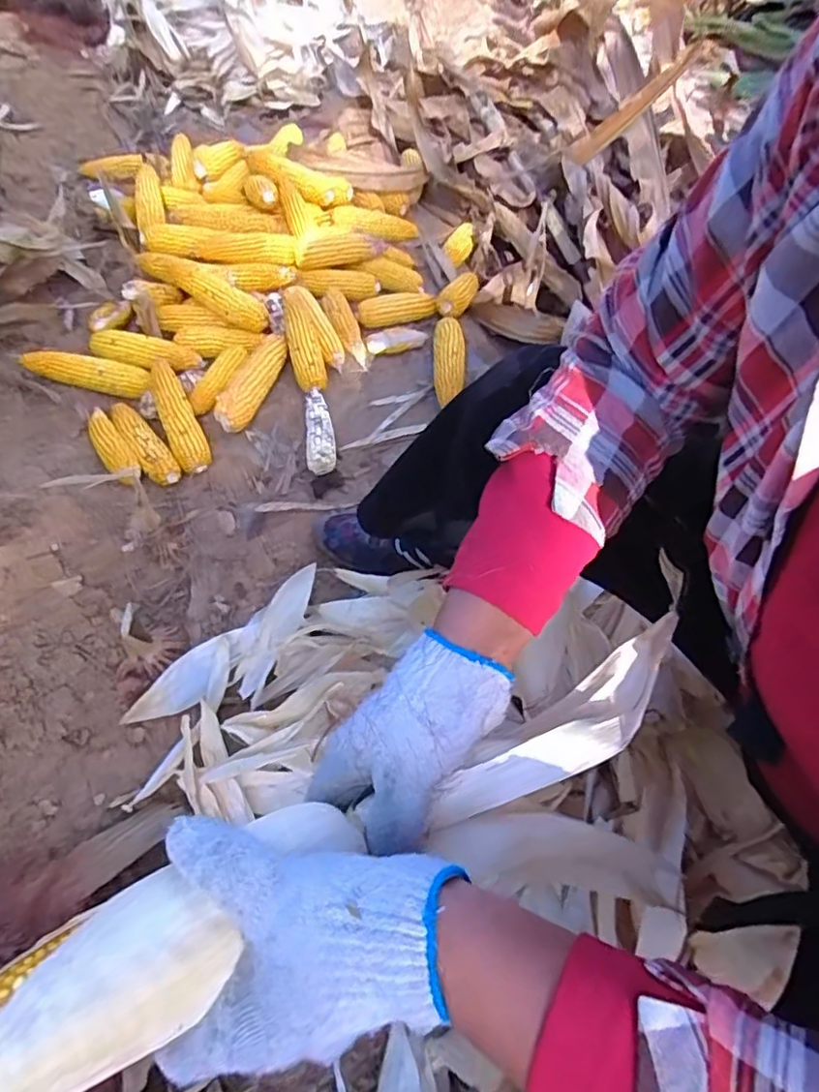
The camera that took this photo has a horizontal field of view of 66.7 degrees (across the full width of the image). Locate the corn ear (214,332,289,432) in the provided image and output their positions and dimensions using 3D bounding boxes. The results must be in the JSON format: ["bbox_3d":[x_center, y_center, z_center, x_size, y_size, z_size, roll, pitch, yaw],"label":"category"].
[{"bbox_3d":[-0.253,-0.268,1.024,0.053,0.057,0.196,18,59,9],"label":"corn ear"}]

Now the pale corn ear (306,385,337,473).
[{"bbox_3d":[-0.143,-0.183,0.999,0.043,0.038,0.169,-5,58,-6],"label":"pale corn ear"}]

